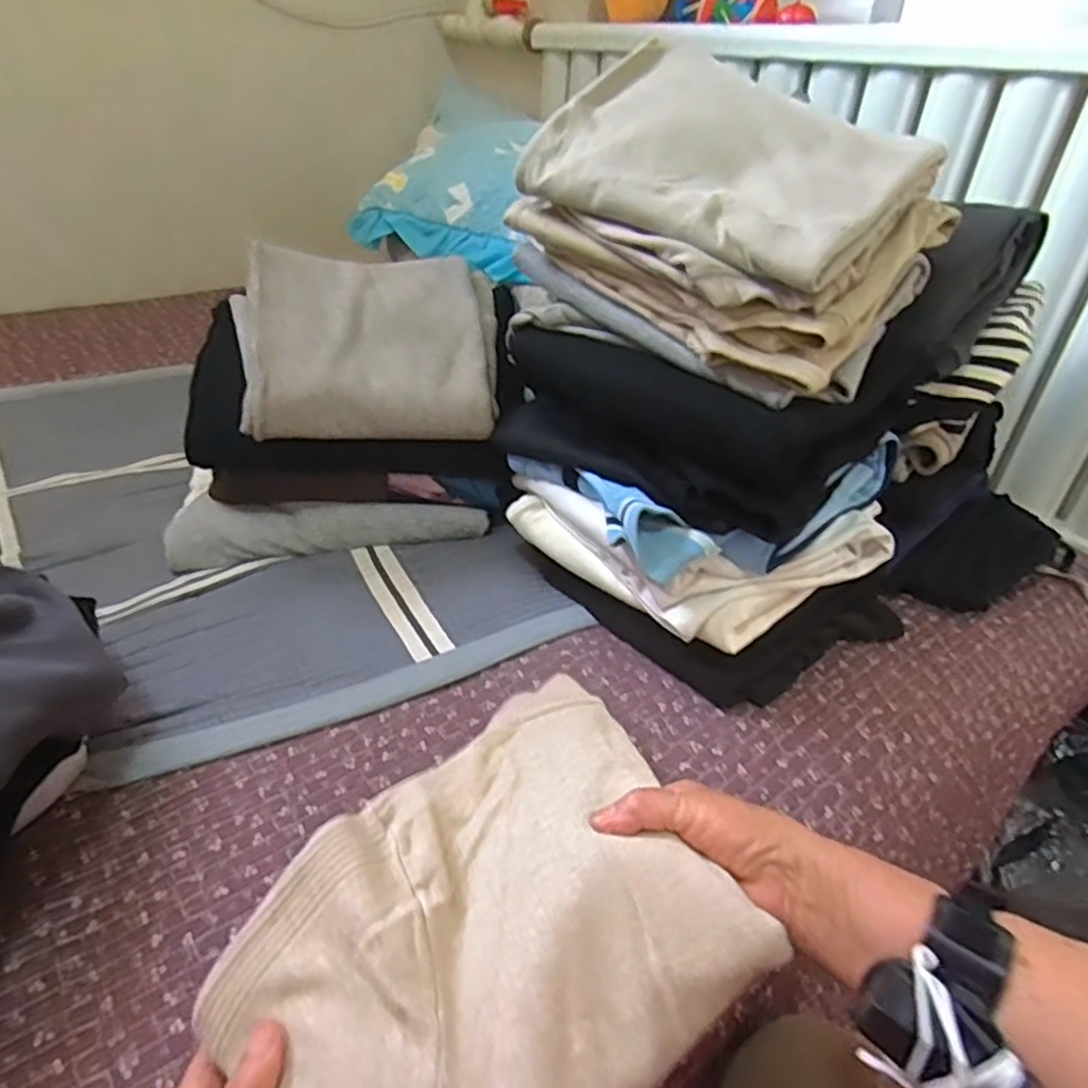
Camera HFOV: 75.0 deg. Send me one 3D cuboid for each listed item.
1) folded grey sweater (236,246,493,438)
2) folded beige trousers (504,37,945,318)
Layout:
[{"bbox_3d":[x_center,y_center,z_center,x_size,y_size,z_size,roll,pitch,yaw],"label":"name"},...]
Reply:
[{"bbox_3d":[-0.178,-0.207,0.718,0.256,0.041,0.222,-1,65,-12],"label":"folded grey sweater"},{"bbox_3d":[0.142,-0.302,0.551,0.278,0.028,0.209,33,68,23],"label":"folded beige trousers"}]

